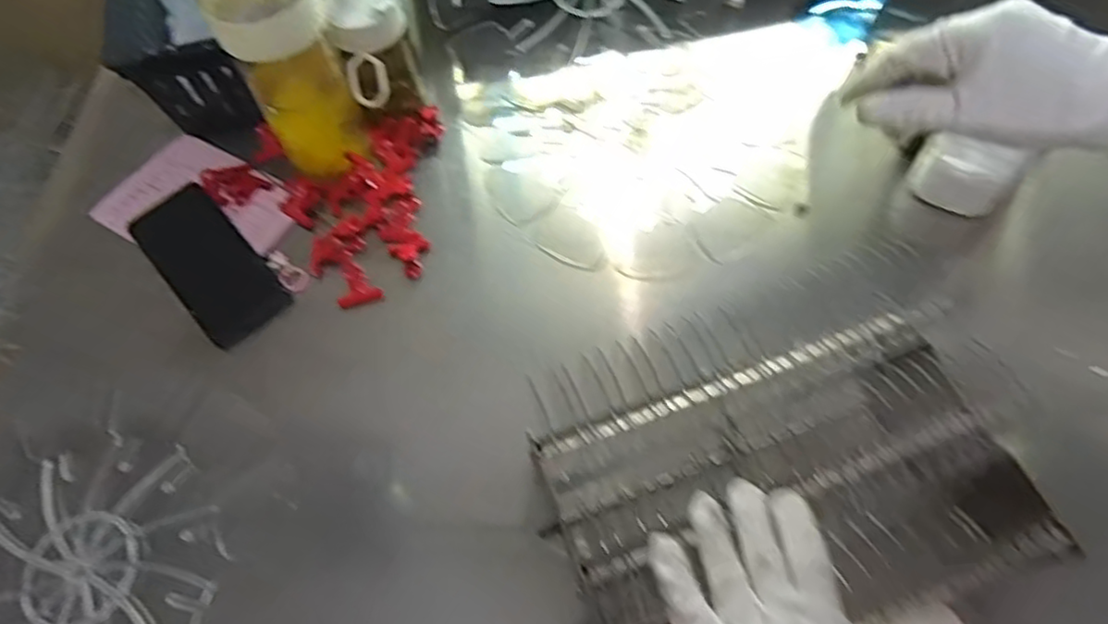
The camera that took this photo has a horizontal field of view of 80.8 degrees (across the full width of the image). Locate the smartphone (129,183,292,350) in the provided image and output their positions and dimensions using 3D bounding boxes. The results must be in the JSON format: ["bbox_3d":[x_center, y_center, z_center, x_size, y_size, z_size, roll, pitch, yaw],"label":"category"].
[{"bbox_3d":[-0.321,-0.046,0.606,0.077,0.006,0.172,-39,73,-21],"label":"smartphone"}]

